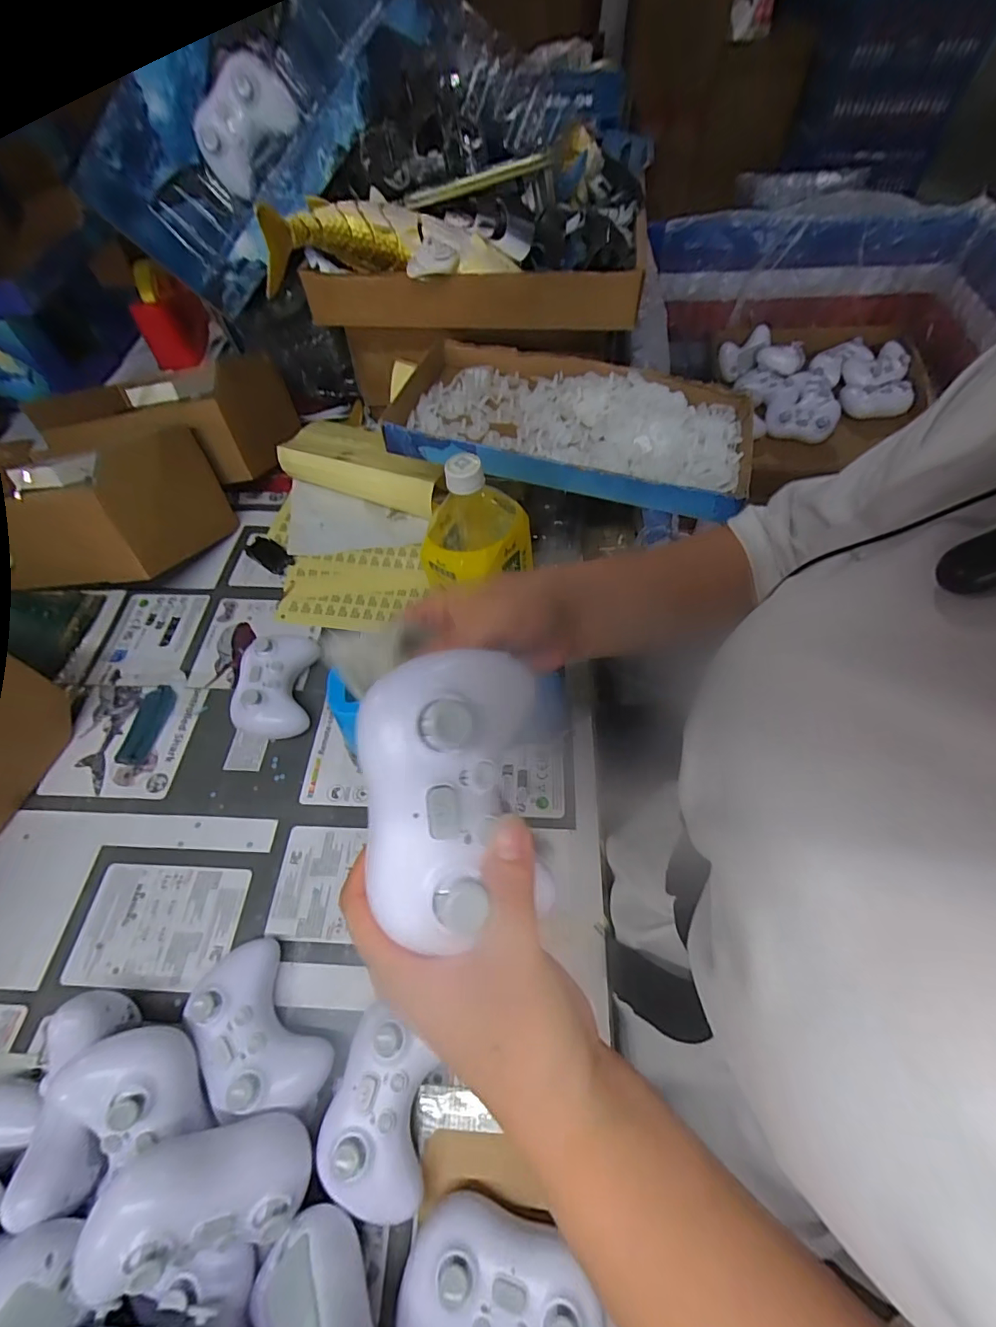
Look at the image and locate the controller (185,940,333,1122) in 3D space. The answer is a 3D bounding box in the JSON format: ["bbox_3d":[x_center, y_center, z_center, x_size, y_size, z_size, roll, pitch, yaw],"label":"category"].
[{"bbox_3d":[-0.169,0.257,0.350,0.063,0.050,0.108,-35,62,-17],"label":"controller"}]

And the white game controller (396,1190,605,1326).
[{"bbox_3d":[0.001,0.347,0.269,0.108,0.036,0.075,11,59,10],"label":"white game controller"}]

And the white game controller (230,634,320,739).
[{"bbox_3d":[-0.223,0.019,0.504,0.062,0.049,0.110,-2,57,2],"label":"white game controller"}]

